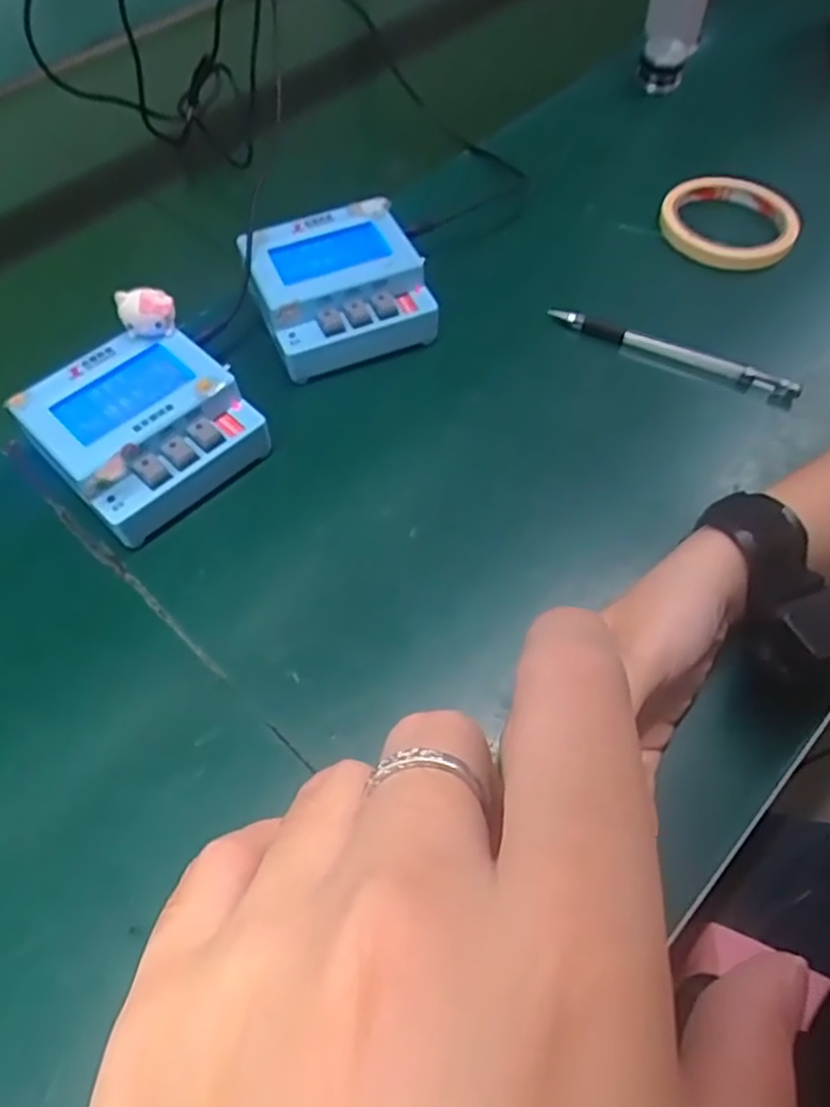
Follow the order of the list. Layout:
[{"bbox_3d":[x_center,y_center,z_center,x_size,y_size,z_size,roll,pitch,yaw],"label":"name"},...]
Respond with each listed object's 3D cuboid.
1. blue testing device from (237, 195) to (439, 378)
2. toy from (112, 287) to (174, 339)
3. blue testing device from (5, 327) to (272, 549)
[{"bbox_3d":[-0.049,-0.173,0.468,0.101,0.044,0.091,-20,59,-11],"label":"blue testing device"},{"bbox_3d":[-0.150,-0.135,0.409,0.030,0.024,0.018,-5,58,-2],"label":"toy"},{"bbox_3d":[-0.152,-0.071,0.412,0.104,0.047,0.097,-40,65,-21],"label":"blue testing device"}]

